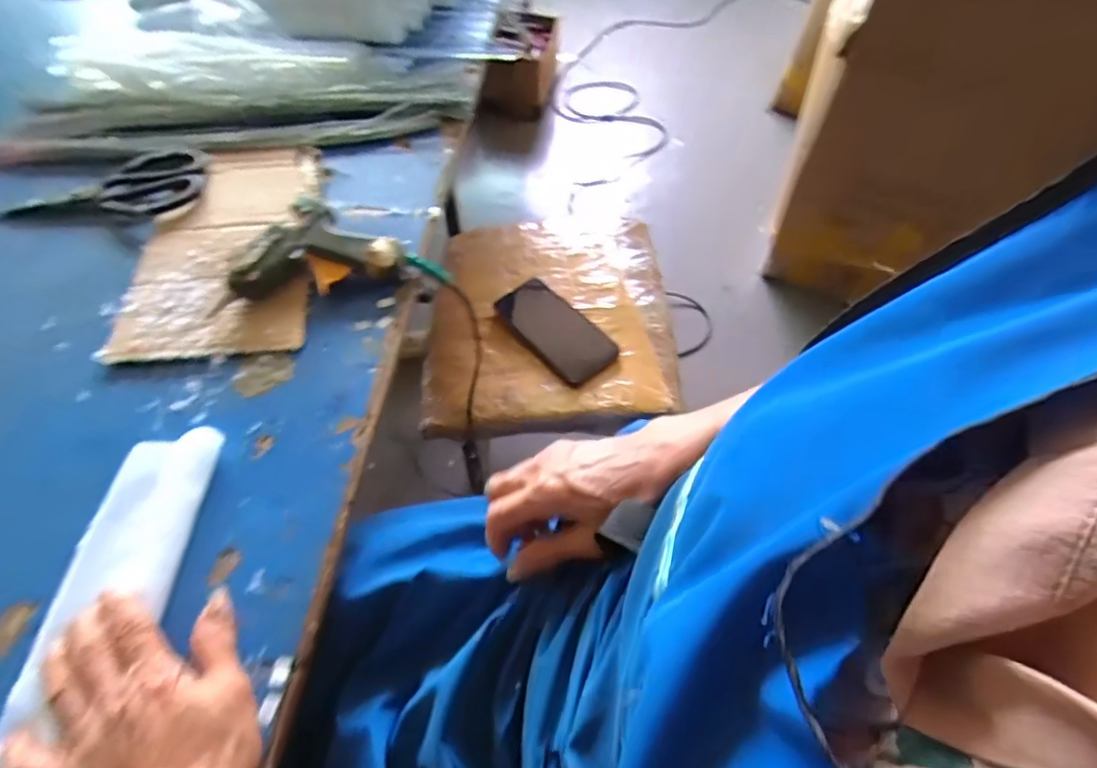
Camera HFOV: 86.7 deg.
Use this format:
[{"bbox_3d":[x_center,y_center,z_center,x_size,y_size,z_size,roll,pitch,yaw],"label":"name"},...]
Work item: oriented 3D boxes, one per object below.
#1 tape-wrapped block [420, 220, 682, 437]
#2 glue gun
[{"bbox_3d":[-0.005,-0.090,0.784,0.313,0.062,0.339,-1,55,-1],"label":"tape-wrapped block"},{"bbox_3d":[-0.203,-0.116,0.494,0.143,0.035,0.090,-14,57,-10],"label":"glue gun"}]

